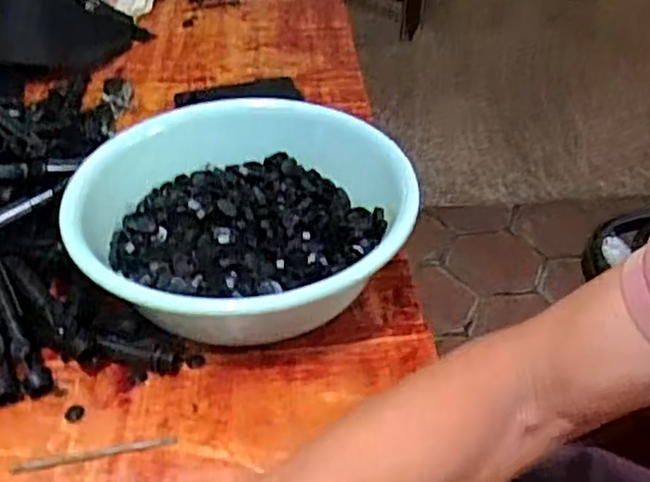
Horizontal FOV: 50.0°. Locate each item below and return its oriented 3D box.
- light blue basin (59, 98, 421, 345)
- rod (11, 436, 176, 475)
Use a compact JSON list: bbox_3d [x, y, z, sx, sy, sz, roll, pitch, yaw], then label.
[{"bbox_3d":[-0.080,-0.009,0.636,0.266,0.112,0.288,0,40,0],"label":"light blue basin"},{"bbox_3d":[-0.171,0.158,0.515,0.118,0.004,0.009,-7,41,-9],"label":"rod"}]

